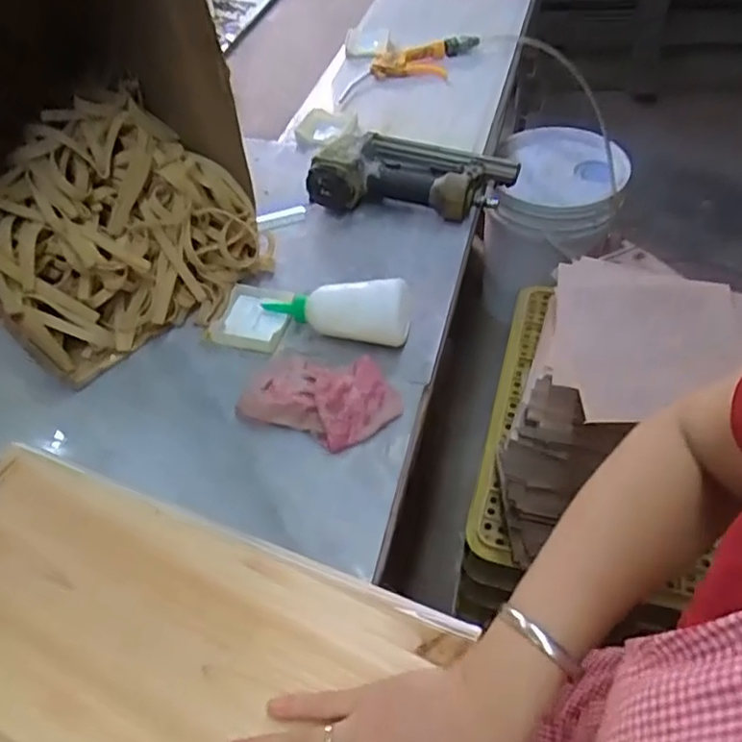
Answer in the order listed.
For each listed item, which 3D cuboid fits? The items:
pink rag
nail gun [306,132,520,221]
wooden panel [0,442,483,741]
[{"bbox_3d":[-0.046,0.019,0.589,0.137,0.035,0.092,17,53,17],"label":"pink rag"},{"bbox_3d":[0.056,-0.250,0.803,0.229,0.070,0.158,18,53,17],"label":"nail gun"},{"bbox_3d":[-0.172,0.201,0.449,0.419,0.016,0.235,19,54,18],"label":"wooden panel"}]

